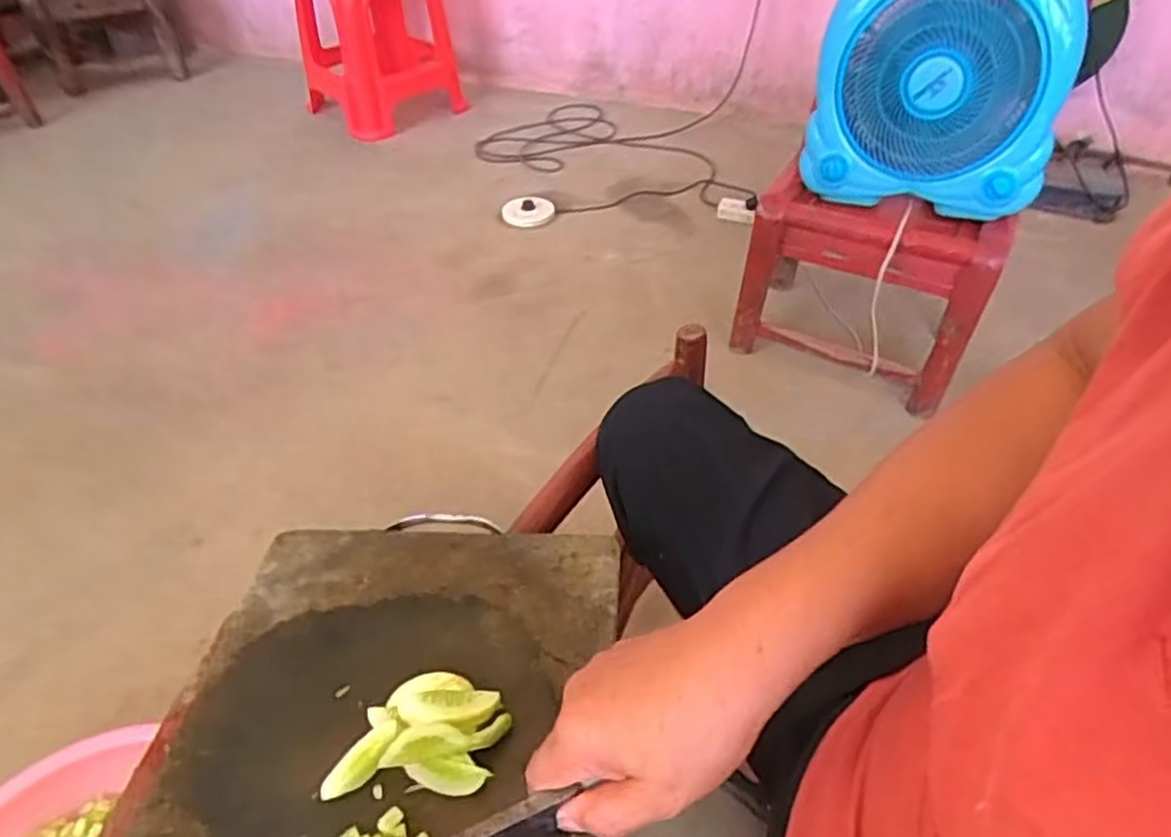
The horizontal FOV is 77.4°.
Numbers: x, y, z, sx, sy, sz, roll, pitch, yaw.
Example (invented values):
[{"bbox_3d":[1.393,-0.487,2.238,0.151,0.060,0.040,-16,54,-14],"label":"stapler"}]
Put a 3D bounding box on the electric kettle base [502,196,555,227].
[{"bbox_3d":[-0.133,-0.483,1.702,0.102,0.024,0.119,17,46,14],"label":"electric kettle base"}]

